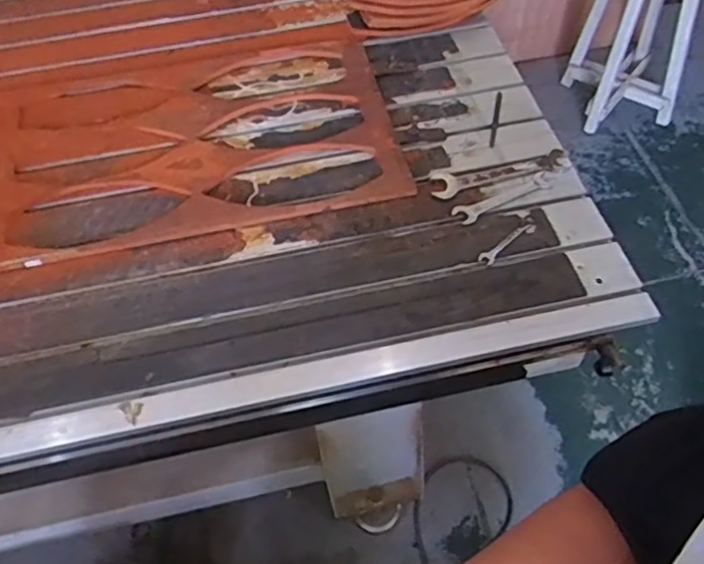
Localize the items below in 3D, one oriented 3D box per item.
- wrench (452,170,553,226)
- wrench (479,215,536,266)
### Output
[{"bbox_3d":[0.258,-0.145,1.097,0.183,0.005,0.044,-25,58,-14],"label":"wrench"},{"bbox_3d":[0.254,-0.067,1.046,0.125,0.004,0.027,-36,62,-21],"label":"wrench"}]

